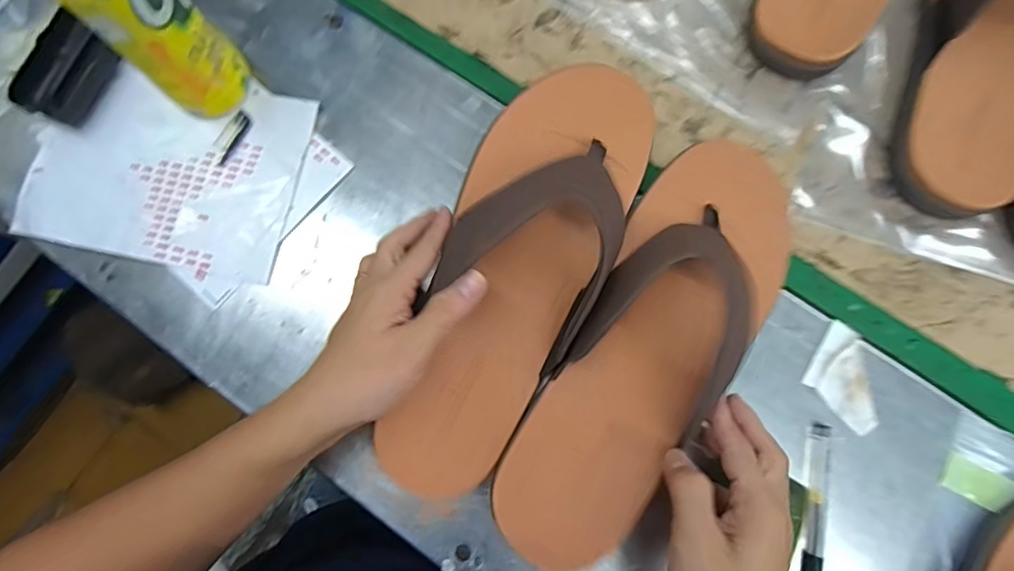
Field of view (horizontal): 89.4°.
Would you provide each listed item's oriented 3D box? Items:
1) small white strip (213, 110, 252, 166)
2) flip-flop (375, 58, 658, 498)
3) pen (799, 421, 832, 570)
[{"bbox_3d":[-0.213,-0.114,0.396,0.014,0.005,0.045,25,81,5],"label":"small white strip"},{"bbox_3d":[0.008,-0.011,0.330,0.105,0.049,0.298,23,83,5],"label":"flip-flop"},{"bbox_3d":[0.206,0.159,0.341,0.010,0.005,0.130,10,80,2],"label":"pen"}]

